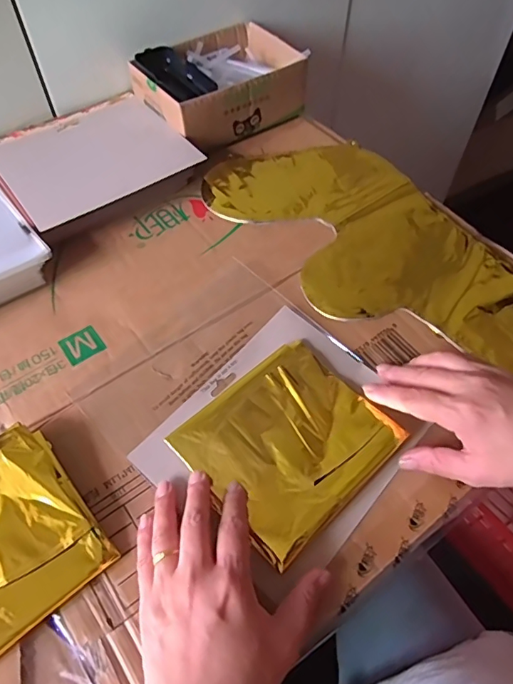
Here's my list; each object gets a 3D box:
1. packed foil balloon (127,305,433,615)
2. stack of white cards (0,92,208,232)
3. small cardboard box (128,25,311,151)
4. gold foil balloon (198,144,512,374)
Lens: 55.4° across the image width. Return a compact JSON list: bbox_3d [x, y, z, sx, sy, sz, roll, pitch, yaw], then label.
[{"bbox_3d":[0.026,0.073,0.392,0.161,0.021,0.191,36,62,23],"label":"packed foil balloon"},{"bbox_3d":[-0.187,-0.202,0.554,0.195,0.038,0.174,-31,61,-19],"label":"stack of white cards"},{"bbox_3d":[-0.046,-0.316,0.610,0.179,0.074,0.134,-31,61,-19],"label":"small cardboard box"},{"bbox_3d":[0.134,-0.089,0.495,0.196,0.015,0.423,-31,62,-19],"label":"gold foil balloon"}]

